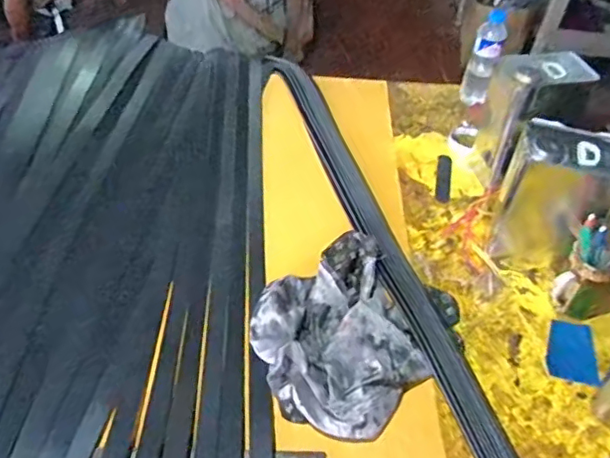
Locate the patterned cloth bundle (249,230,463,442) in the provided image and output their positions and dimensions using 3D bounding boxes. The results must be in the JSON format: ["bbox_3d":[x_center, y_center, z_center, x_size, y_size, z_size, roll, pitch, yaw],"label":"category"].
[{"bbox_3d":[0.068,0.135,0.840,0.319,0.054,0.263,-34,58,-31],"label":"patterned cloth bundle"}]

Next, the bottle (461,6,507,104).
[{"bbox_3d":[0.393,-0.366,1.256,0.061,0.203,0.060,17,48,11],"label":"bottle"}]

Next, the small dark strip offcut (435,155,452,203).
[{"bbox_3d":[0.276,-0.099,1.134,0.030,0.008,0.141,10,46,4],"label":"small dark strip offcut"}]

